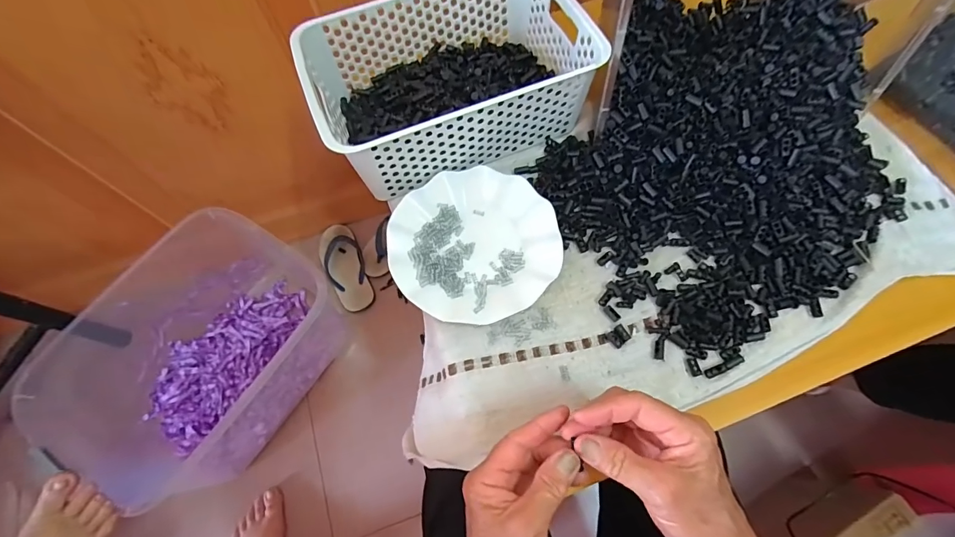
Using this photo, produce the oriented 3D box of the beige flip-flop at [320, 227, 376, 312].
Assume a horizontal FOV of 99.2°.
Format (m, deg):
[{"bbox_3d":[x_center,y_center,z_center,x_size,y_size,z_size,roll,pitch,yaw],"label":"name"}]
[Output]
[{"bbox_3d":[-0.324,-0.006,0.997,0.095,0.032,0.230,-23,69,-8],"label":"beige flip-flop"}]

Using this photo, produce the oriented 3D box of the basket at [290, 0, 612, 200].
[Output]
[{"bbox_3d":[-0.037,-0.228,0.485,0.307,0.098,0.201,-22,68,-8],"label":"basket"}]

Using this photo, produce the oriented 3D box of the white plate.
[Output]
[{"bbox_3d":[-0.004,-0.028,0.453,0.182,0.021,0.179,0,67,1],"label":"white plate"}]

